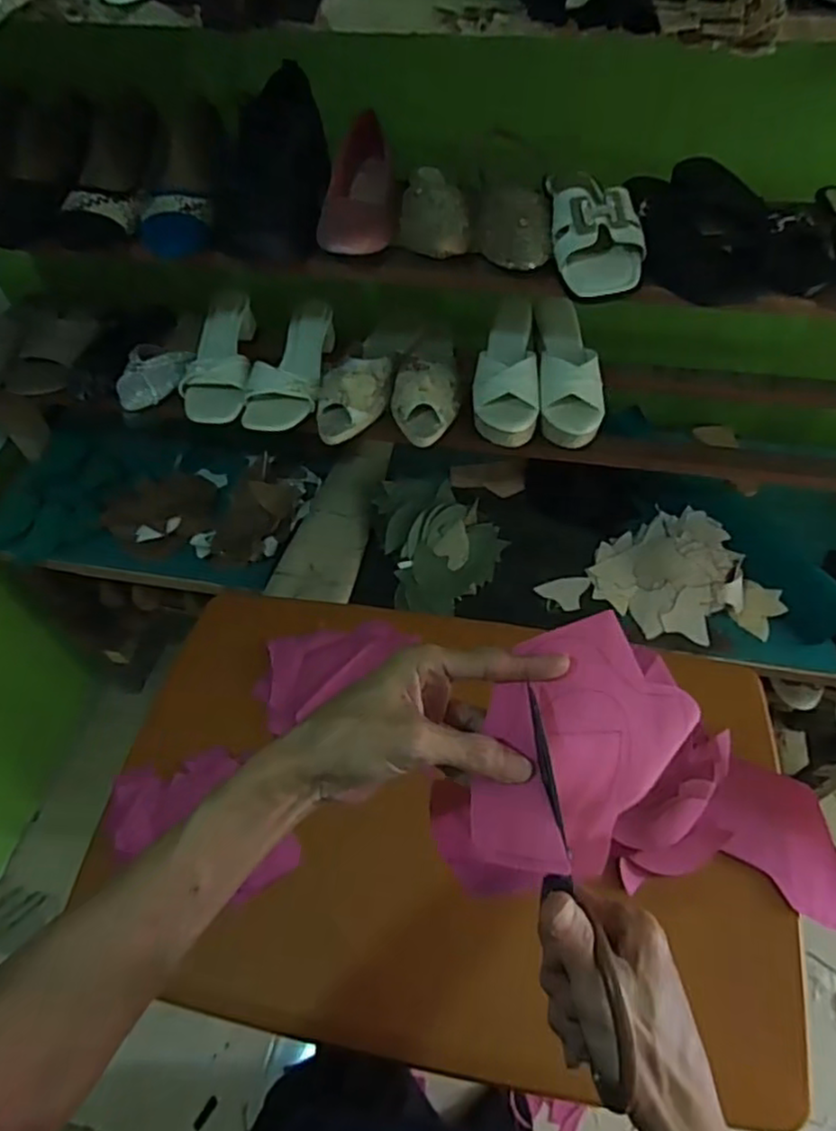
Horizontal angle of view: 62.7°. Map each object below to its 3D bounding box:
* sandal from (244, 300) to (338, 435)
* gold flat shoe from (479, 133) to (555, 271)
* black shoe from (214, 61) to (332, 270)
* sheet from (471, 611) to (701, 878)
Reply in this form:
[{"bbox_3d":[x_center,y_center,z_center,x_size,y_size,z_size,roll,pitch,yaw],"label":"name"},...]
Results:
[{"bbox_3d":[-0.167,-0.270,0.954,0.095,0.062,0.218,14,70,12],"label":"sandal"},{"bbox_3d":[0.101,-0.388,0.729,0.081,0.053,0.207,2,55,4],"label":"gold flat shoe"},{"bbox_3d":[-0.153,-0.434,0.751,0.108,0.076,0.230,7,79,8],"label":"black shoe"},{"bbox_3d":[0.101,0.108,0.402,0.123,0.046,0.146,25,80,-25],"label":"sheet"}]

